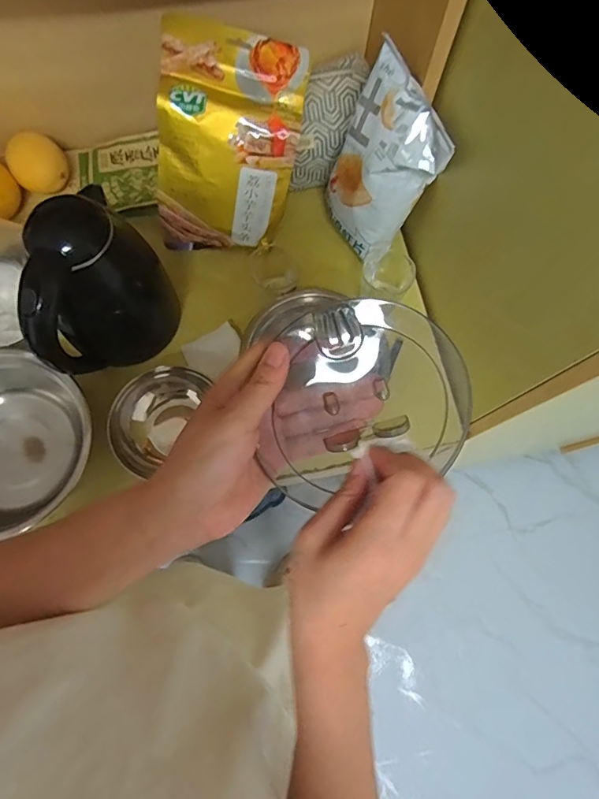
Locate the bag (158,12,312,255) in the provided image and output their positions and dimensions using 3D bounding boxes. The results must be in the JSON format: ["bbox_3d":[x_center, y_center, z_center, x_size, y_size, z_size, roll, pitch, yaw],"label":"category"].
[{"bbox_3d":[-0.096,-0.320,0.611,0.175,0.272,0.076,7,47,-11],"label":"bag"}]

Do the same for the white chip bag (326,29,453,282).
[{"bbox_3d":[0.104,-0.293,0.607,0.093,0.202,0.151,-29,76,-10],"label":"white chip bag"}]

